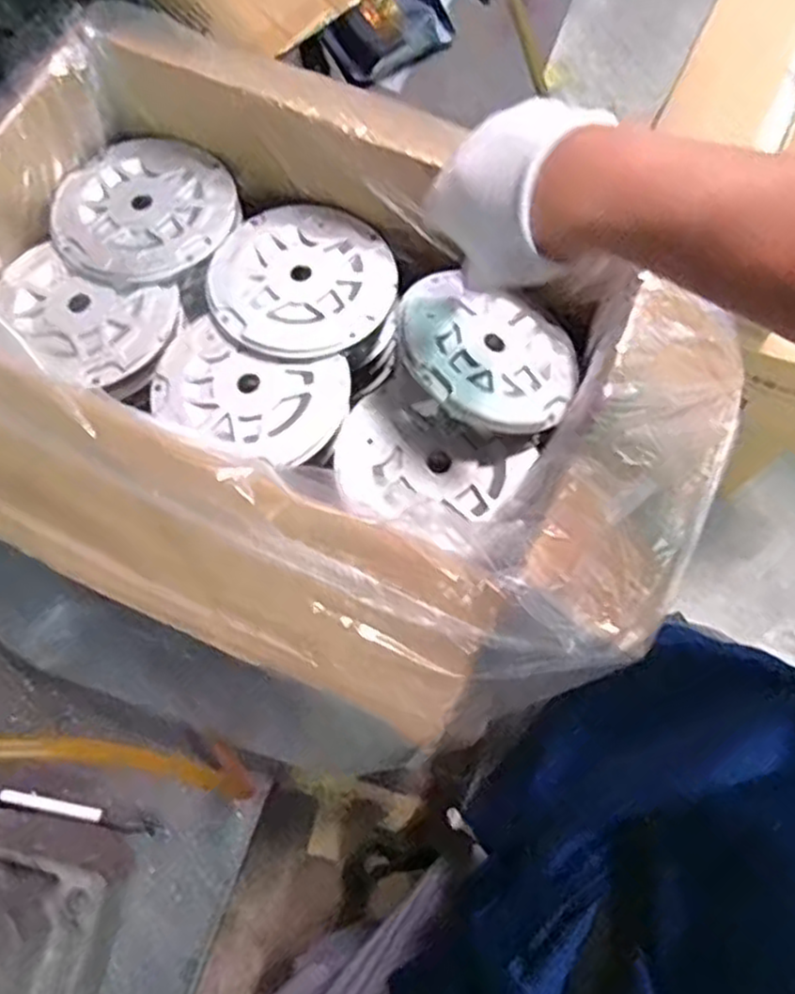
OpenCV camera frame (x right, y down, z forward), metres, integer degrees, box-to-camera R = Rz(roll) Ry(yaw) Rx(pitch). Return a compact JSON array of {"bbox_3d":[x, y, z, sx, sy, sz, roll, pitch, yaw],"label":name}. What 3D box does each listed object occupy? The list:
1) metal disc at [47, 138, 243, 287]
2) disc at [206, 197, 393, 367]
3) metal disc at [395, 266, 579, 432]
[{"bbox_3d":[-0.195,-0.220,0.570,0.130,0.010,0.136,0,73,1],"label":"metal disc"},{"bbox_3d":[-0.070,-0.160,0.554,0.131,0.014,0.134,0,73,1],"label":"disc"},{"bbox_3d":[0.063,-0.102,0.521,0.133,0.009,0.117,27,56,-5],"label":"metal disc"}]

